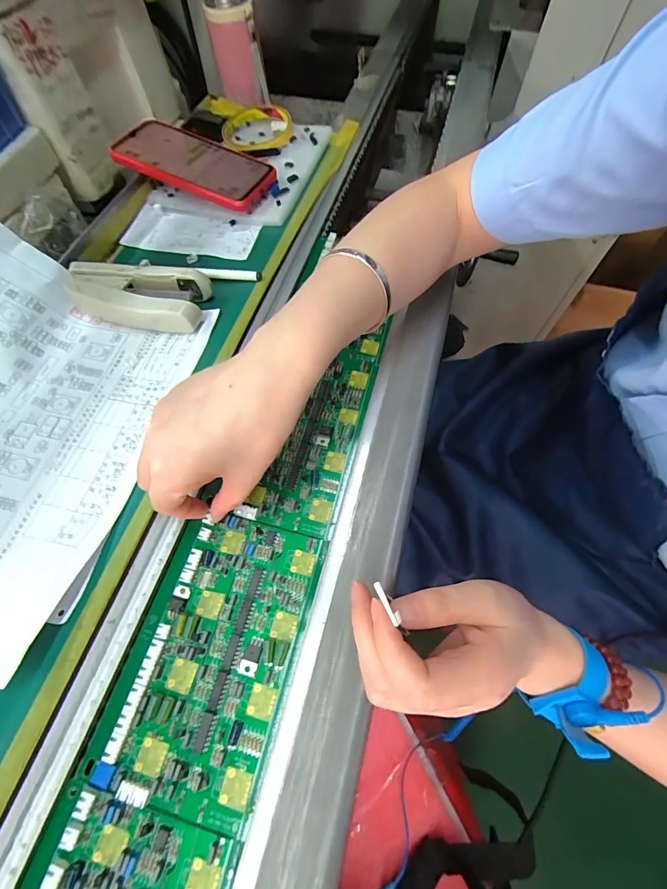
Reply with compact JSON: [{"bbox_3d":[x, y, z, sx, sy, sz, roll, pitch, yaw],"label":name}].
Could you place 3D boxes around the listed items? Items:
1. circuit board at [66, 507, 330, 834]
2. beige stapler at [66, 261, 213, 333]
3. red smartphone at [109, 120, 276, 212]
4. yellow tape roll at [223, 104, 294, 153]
[{"bbox_3d":[-0.073,0.122,0.225,0.095,0.009,0.153,15,65,5],"label":"circuit board"},{"bbox_3d":[-0.170,-0.128,0.319,0.112,0.032,0.048,6,64,1],"label":"beige stapler"},{"bbox_3d":[-0.146,-0.303,0.395,0.157,0.014,0.082,26,70,3],"label":"red smartphone"},{"bbox_3d":[-0.090,-0.379,0.439,0.084,0.022,0.084,1,64,-2],"label":"yellow tape roll"}]

